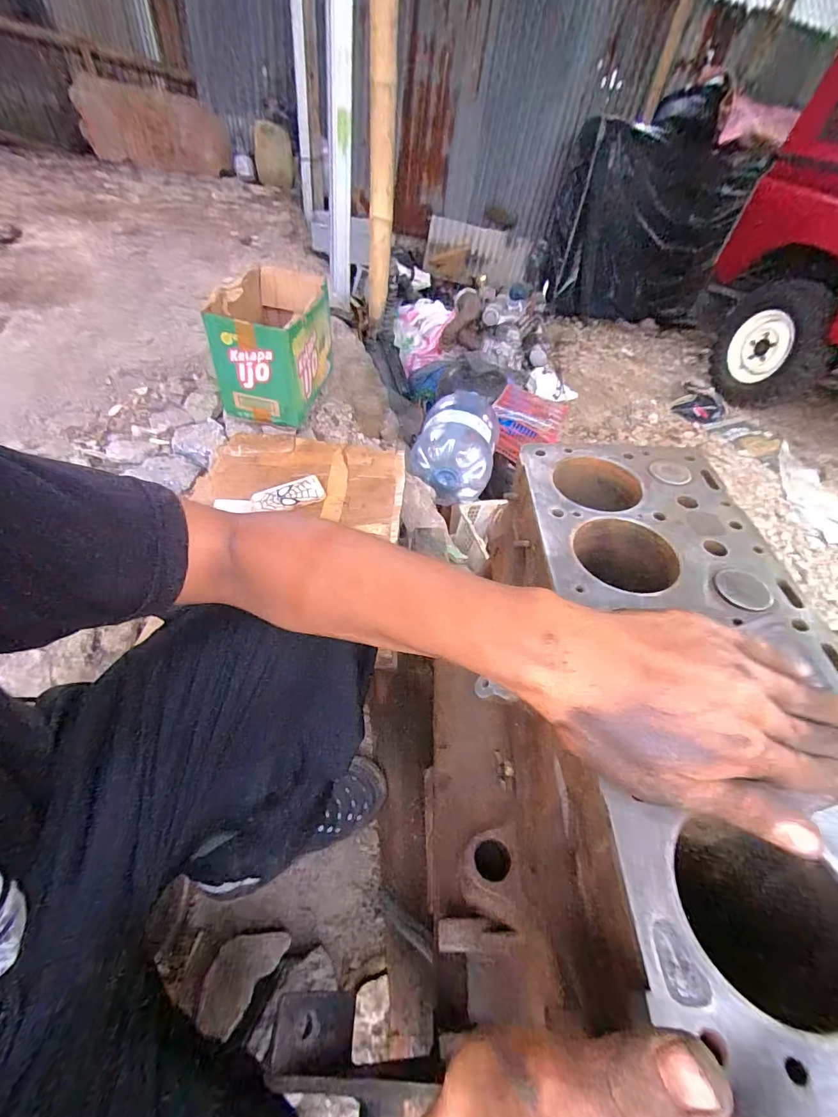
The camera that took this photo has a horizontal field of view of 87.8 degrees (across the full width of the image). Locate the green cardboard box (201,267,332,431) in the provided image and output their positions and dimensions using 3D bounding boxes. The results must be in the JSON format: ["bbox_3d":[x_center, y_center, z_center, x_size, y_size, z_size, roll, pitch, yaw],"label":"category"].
[{"bbox_3d":[-0.402,-0.581,1.225,0.234,0.282,0.333,8,48,1],"label":"green cardboard box"}]

